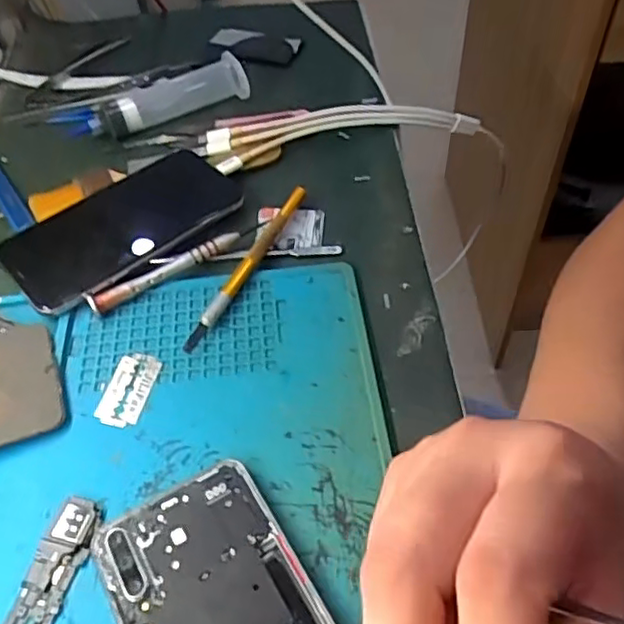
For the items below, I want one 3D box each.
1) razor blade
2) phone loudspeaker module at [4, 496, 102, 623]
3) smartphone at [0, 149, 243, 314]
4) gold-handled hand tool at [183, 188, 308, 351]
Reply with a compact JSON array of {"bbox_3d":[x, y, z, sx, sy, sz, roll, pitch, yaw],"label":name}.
[{"bbox_3d":[-0.094,0.038,0.322,0.024,0.004,0.041,7,51,9],"label":"razor blade"},{"bbox_3d":[-0.108,0.108,0.264,0.021,0.004,0.063,10,51,11],"label":"phone loudspeaker module"},{"bbox_3d":[-0.118,-0.056,0.396,0.140,0.014,0.081,-37,58,-25],"label":"smartphone"},{"bbox_3d":[-0.037,-0.028,0.366,0.010,0.013,0.129,19,53,17],"label":"gold-handled hand tool"}]

